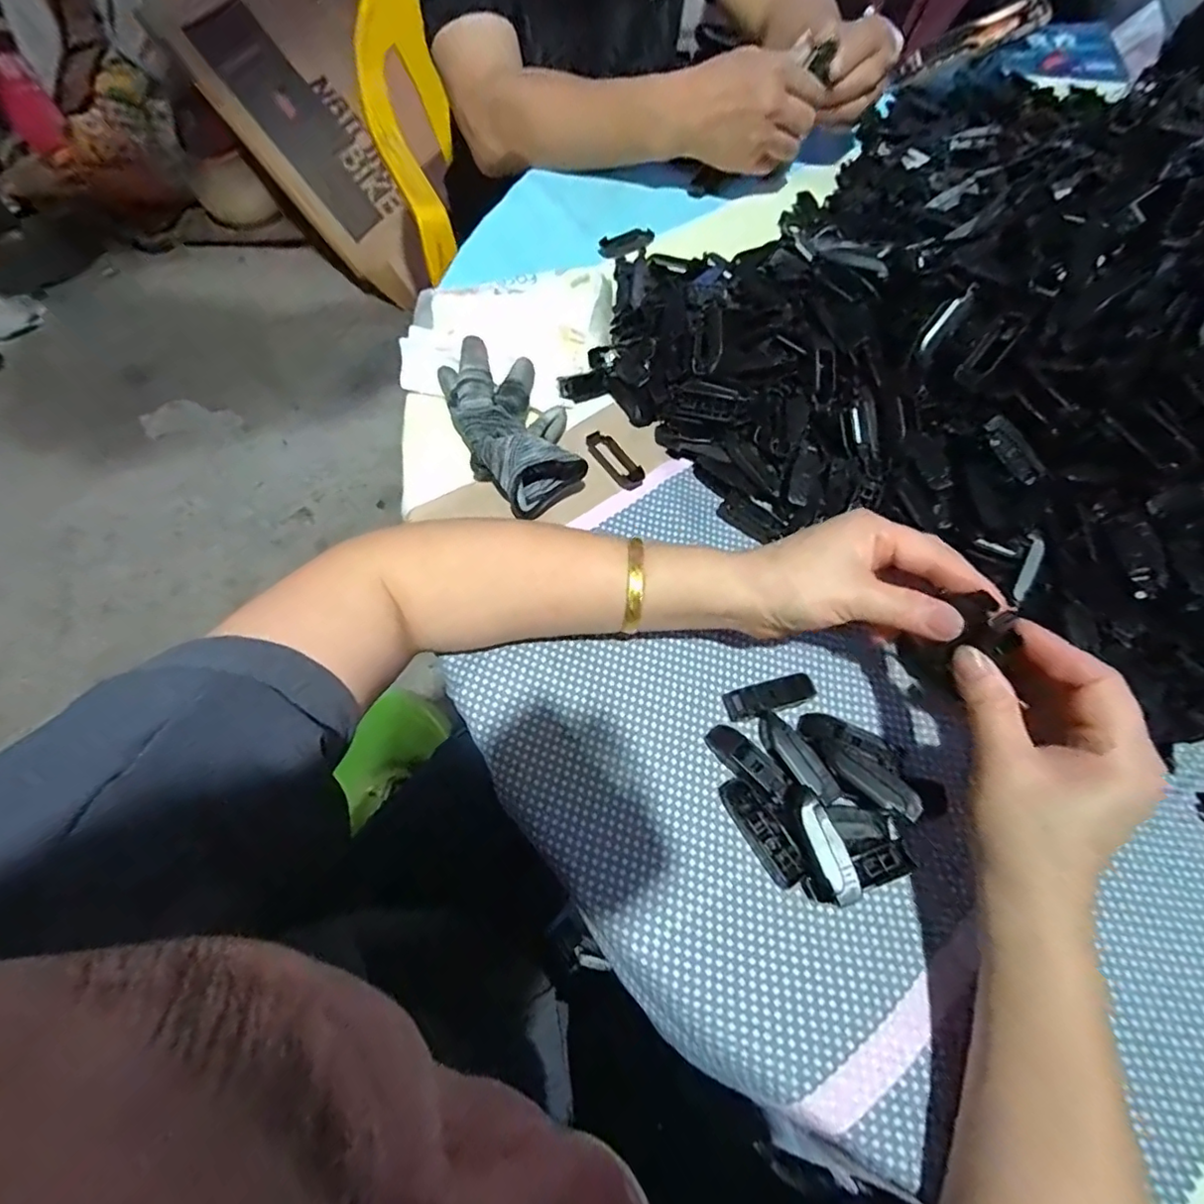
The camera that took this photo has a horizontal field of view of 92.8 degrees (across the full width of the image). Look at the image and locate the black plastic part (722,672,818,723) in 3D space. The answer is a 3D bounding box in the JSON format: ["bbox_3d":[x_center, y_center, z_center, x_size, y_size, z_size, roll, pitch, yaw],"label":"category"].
[{"bbox_3d":[0.100,0.056,0.337,0.053,0.013,0.016,-14,63,-8],"label":"black plastic part"}]

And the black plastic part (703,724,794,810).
[{"bbox_3d":[0.082,0.090,0.322,0.019,0.014,0.051,-35,68,-18],"label":"black plastic part"}]

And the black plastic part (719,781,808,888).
[{"bbox_3d":[0.086,0.122,0.308,0.018,0.012,0.057,-28,66,-15],"label":"black plastic part"}]

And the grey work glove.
[{"bbox_3d":[-0.064,-0.130,0.397,0.071,0.042,0.144,-20,64,-11],"label":"grey work glove"}]

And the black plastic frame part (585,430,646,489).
[{"bbox_3d":[0.009,-0.103,0.415,0.021,0.009,0.054,-30,66,-15],"label":"black plastic frame part"}]

